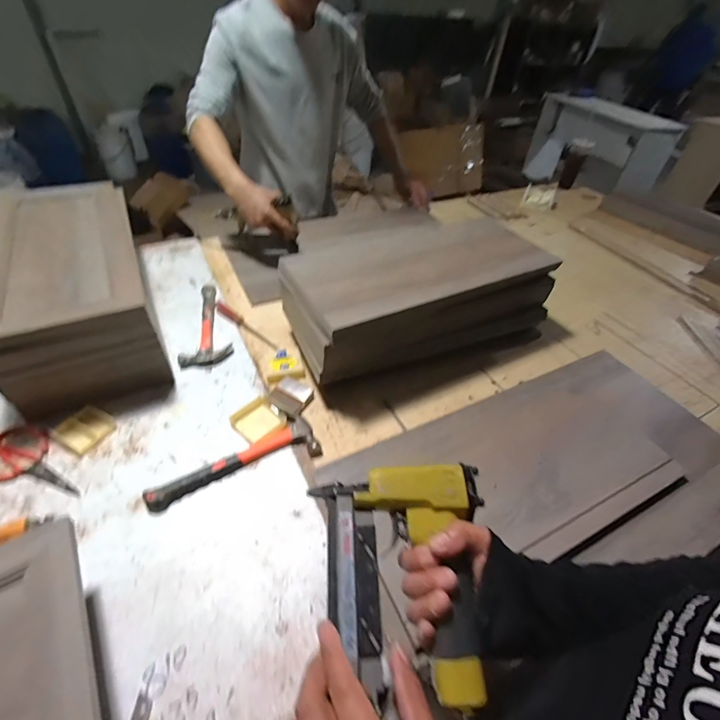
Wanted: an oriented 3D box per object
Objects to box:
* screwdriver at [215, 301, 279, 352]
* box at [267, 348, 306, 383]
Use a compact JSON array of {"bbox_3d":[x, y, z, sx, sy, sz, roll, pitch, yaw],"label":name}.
[{"bbox_3d":[-0.248,-0.077,0.831,0.197,0.018,0.024,34,52,25],"label":"screwdriver"},{"bbox_3d":[-0.152,0.009,0.758,0.068,0.023,0.064,-11,47,-16],"label":"box"}]

